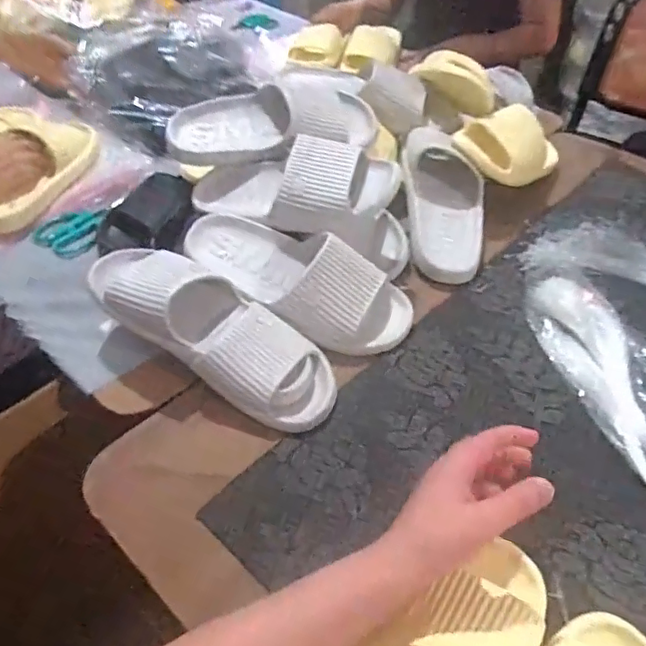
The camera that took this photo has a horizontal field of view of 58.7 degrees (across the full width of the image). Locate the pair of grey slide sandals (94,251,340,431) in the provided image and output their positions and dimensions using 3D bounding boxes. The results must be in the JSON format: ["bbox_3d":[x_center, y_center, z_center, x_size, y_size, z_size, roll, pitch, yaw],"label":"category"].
[{"bbox_3d":[-0.111,0.006,0.588,0.278,0.073,0.108,34,51,3],"label":"pair of grey slide sandals"}]

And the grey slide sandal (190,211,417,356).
[{"bbox_3d":[-0.028,-0.049,0.645,0.272,0.064,0.110,26,76,2],"label":"grey slide sandal"}]

